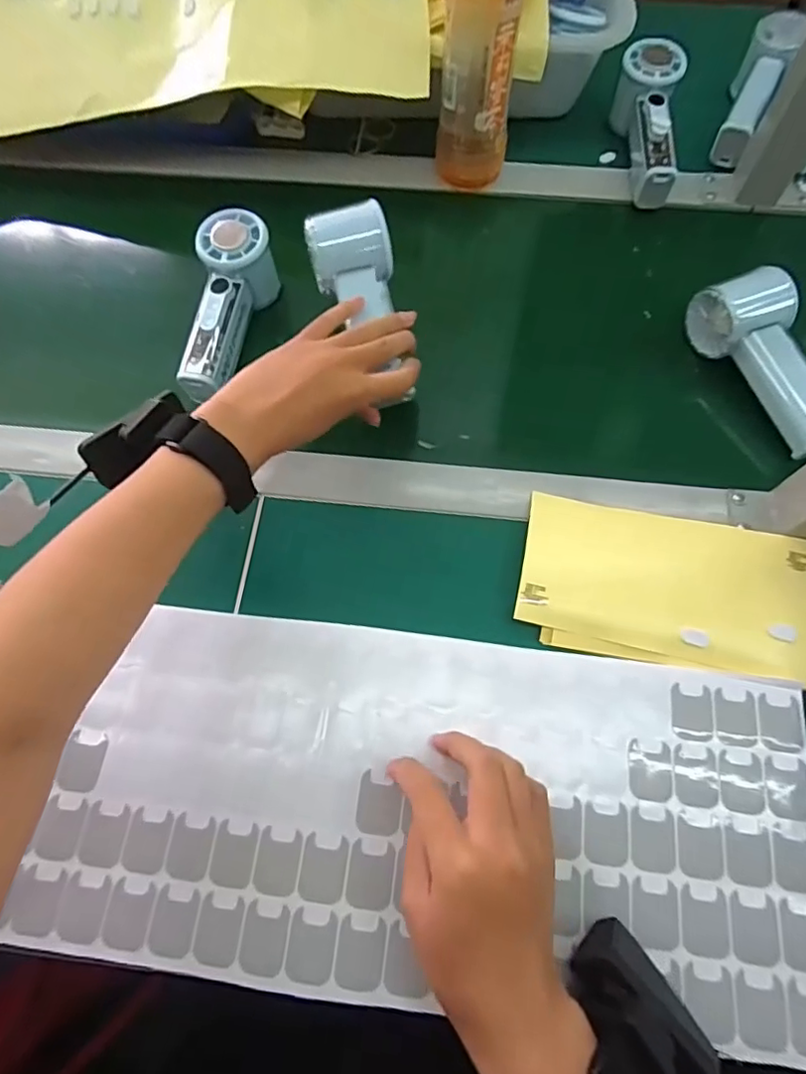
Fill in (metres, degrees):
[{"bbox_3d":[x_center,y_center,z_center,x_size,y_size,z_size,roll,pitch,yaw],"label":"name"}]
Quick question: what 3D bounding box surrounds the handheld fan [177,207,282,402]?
[{"bbox_3d":[-0.140,-0.185,0.455,0.054,0.054,0.155,4,68,2],"label":"handheld fan"}]

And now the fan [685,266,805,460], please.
[{"bbox_3d":[0.282,-0.133,0.429,0.059,0.045,0.151,-11,68,-4],"label":"fan"}]

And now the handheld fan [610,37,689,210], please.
[{"bbox_3d":[0.236,-0.389,0.540,0.050,0.057,0.154,-1,83,0],"label":"handheld fan"}]

